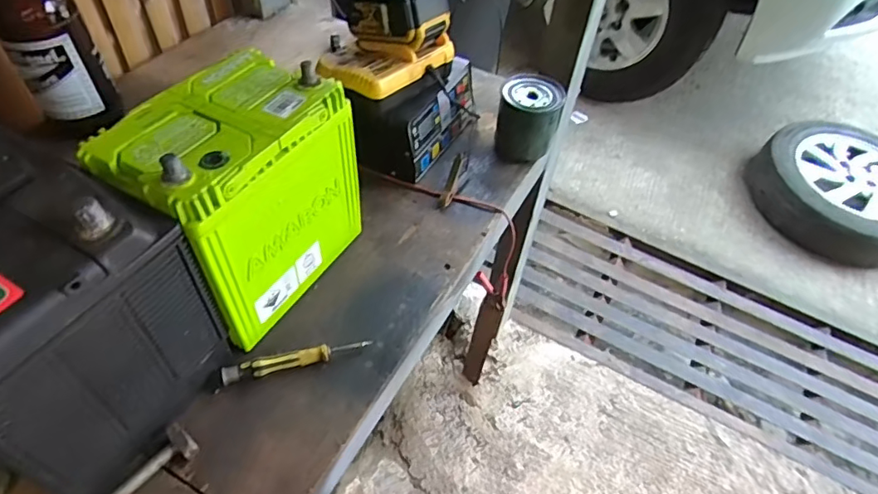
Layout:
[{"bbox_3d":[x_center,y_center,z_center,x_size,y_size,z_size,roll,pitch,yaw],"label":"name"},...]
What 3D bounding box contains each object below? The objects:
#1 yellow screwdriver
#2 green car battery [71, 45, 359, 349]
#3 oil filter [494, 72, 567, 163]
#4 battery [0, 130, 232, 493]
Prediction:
[{"bbox_3d":[-0.133,0.107,0.510,0.136,0.018,0.014,-13,51,-15],"label":"yellow screwdriver"},{"bbox_3d":[-0.186,-0.044,0.517,0.128,0.201,0.193,26,52,17],"label":"green car battery"},{"bbox_3d":[0.119,-0.172,0.721,0.080,0.089,0.079,13,49,7],"label":"oil filter"},{"bbox_3d":[-0.343,0.031,0.432,0.278,0.214,0.166,28,53,18],"label":"battery"}]

